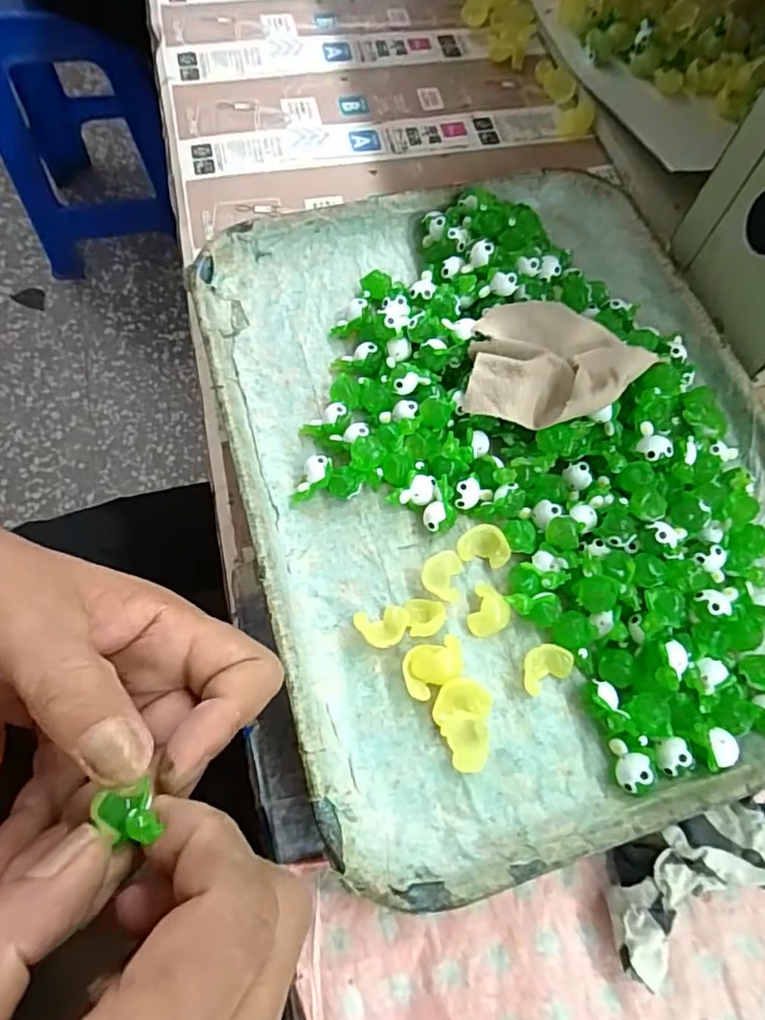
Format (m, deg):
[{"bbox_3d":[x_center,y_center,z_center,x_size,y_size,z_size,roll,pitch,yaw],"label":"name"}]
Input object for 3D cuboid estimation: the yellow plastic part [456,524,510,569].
[{"bbox_3d":[0.047,0.017,0.276,0.023,0.011,0.017,18,68,6],"label":"yellow plastic part"}]

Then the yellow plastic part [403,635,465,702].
[{"bbox_3d":[0.021,0.066,0.252,0.028,0.012,0.019,-32,71,-14],"label":"yellow plastic part"}]

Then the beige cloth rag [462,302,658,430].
[{"bbox_3d":[0.082,-0.070,0.290,0.078,0.027,0.065,9,67,2],"label":"beige cloth rag"}]

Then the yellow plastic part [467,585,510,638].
[{"bbox_3d":[0.045,0.044,0.265,0.018,0.010,0.021,-25,70,-12],"label":"yellow plastic part"}]

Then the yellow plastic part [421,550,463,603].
[{"bbox_3d":[0.027,0.030,0.270,0.017,0.009,0.023,11,67,3],"label":"yellow plastic part"}]

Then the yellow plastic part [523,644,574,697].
[{"bbox_3d":[0.069,0.067,0.256,0.025,0.010,0.016,-28,71,-13],"label":"yellow plastic part"}]

